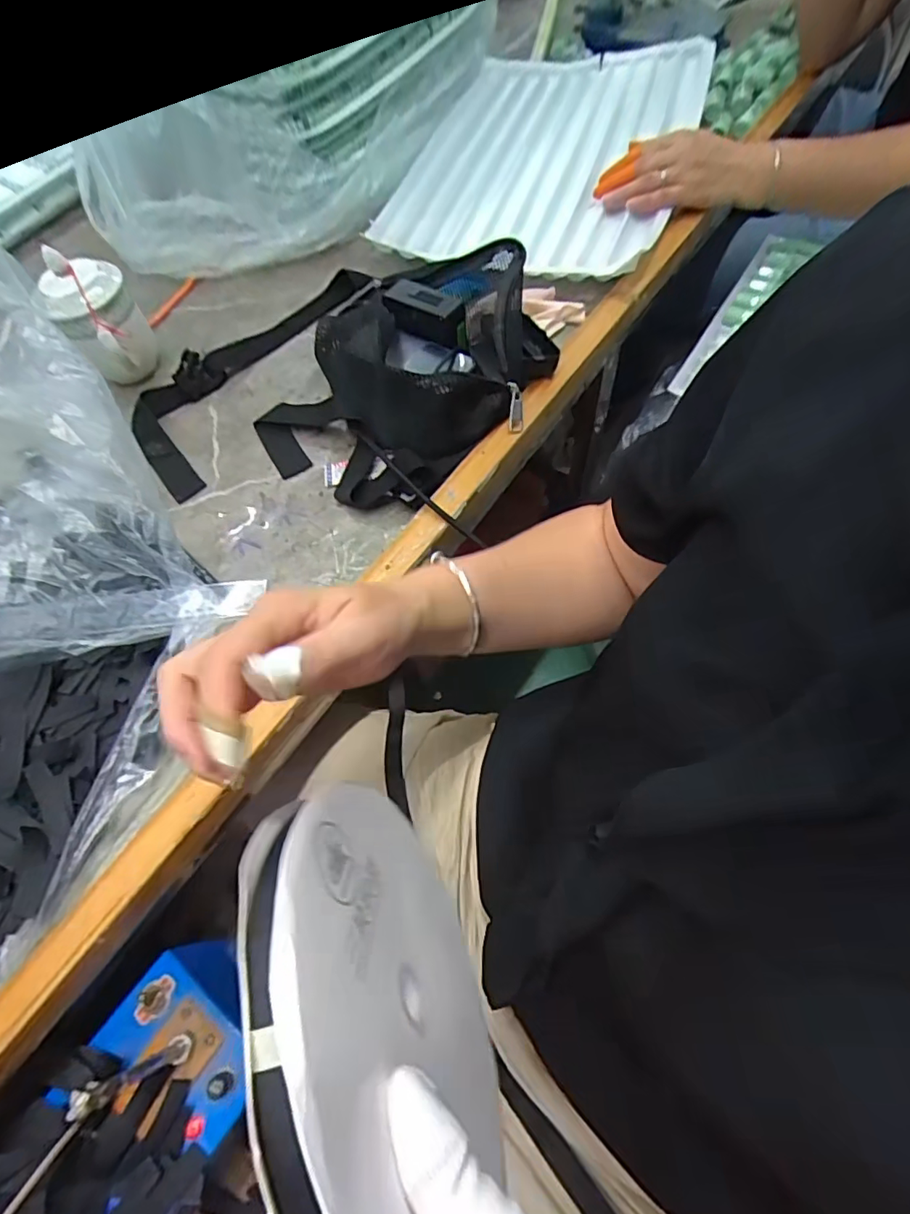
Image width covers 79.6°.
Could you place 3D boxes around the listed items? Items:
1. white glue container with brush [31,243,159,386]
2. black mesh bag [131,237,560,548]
[{"bbox_3d":[-0.352,-0.275,0.541,0.079,0.105,0.073,-11,63,0],"label":"white glue container with brush"},{"bbox_3d":[-0.108,-0.237,0.526,0.384,0.093,0.311,13,65,12],"label":"black mesh bag"}]

